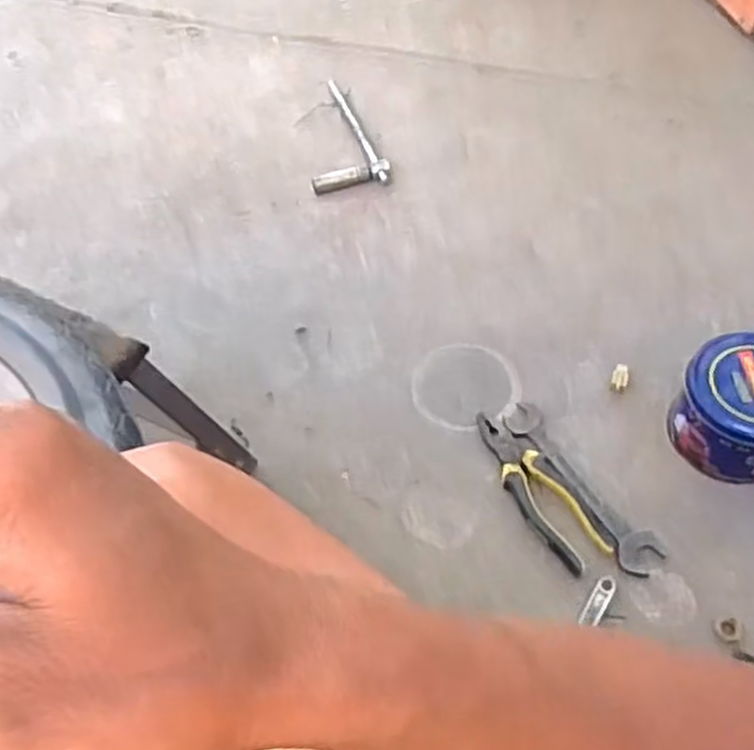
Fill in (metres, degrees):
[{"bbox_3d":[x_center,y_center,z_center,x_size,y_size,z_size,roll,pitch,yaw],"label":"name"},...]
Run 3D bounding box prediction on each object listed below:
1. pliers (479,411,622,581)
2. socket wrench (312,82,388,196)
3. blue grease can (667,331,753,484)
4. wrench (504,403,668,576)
[{"bbox_3d":[0.166,0.115,0.817,0.061,0.021,0.190,-28,59,-14],"label":"pliers"},{"bbox_3d":[-0.052,-0.352,1.124,0.104,0.023,0.222,-10,56,-3],"label":"socket wrench"},{"bbox_3d":[0.366,0.030,0.790,0.122,0.085,0.128,-2,56,3],"label":"blue grease can"},{"bbox_3d":[0.214,0.111,0.819,0.049,0.013,0.213,-29,59,-15],"label":"wrench"}]

